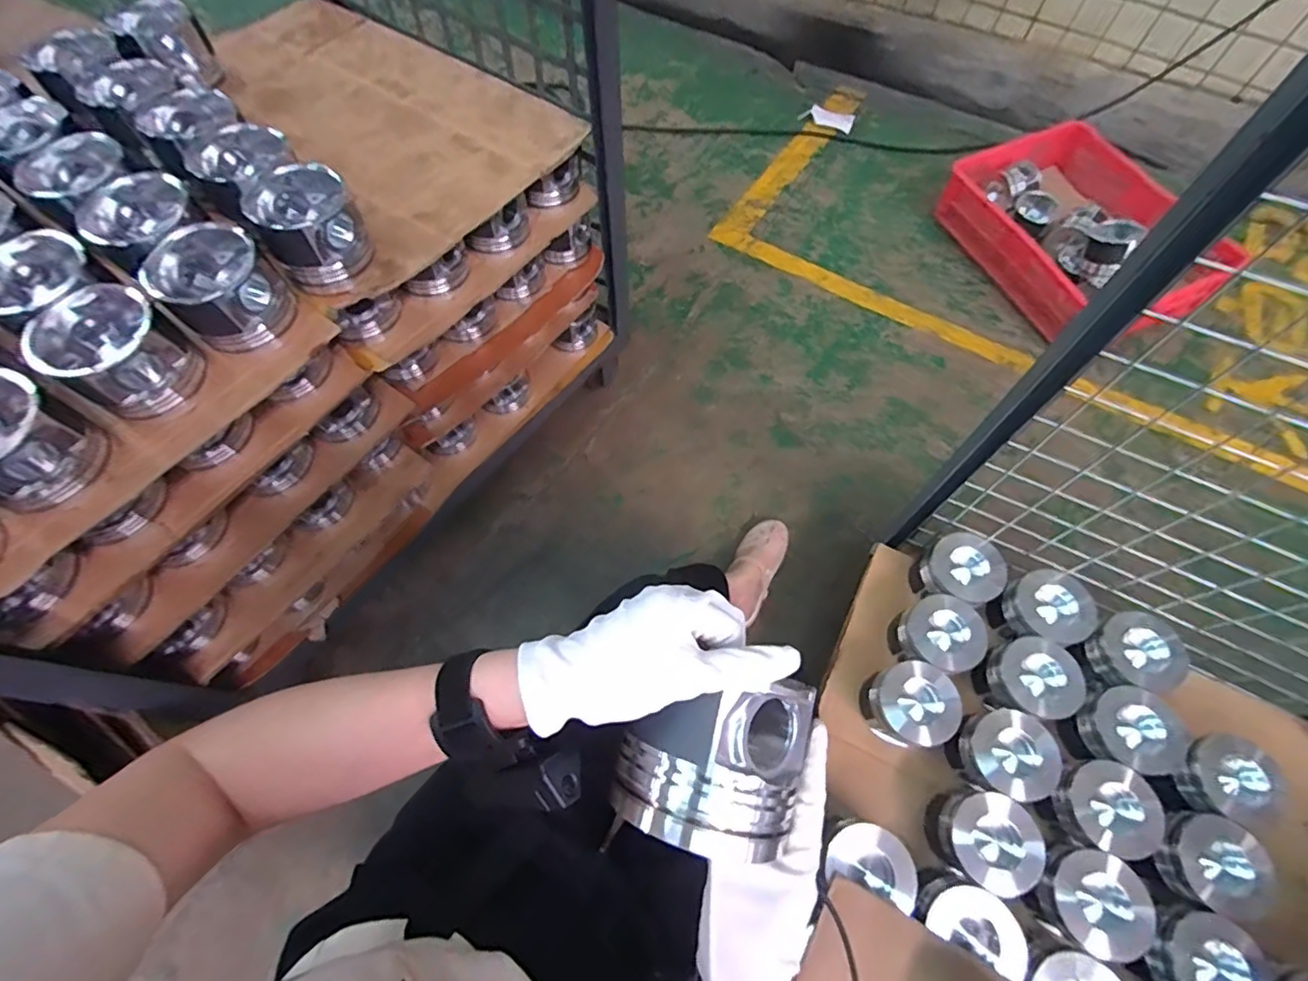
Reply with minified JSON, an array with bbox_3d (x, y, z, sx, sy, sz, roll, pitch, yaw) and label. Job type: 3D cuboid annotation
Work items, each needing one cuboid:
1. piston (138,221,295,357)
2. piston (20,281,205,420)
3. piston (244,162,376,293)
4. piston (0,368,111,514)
[{"bbox_3d":[-0.494,-0.231,0.643,0.109,0.089,0.107,36,70,16],"label":"piston"},{"bbox_3d":[-0.573,-0.148,0.604,0.104,0.088,0.114,25,68,11],"label":"piston"},{"bbox_3d":[-0.423,-0.324,0.692,0.114,0.087,0.115,-39,71,-16],"label":"piston"},{"bbox_3d":[-0.634,-0.047,0.550,0.099,0.089,0.113,27,68,12],"label":"piston"}]

